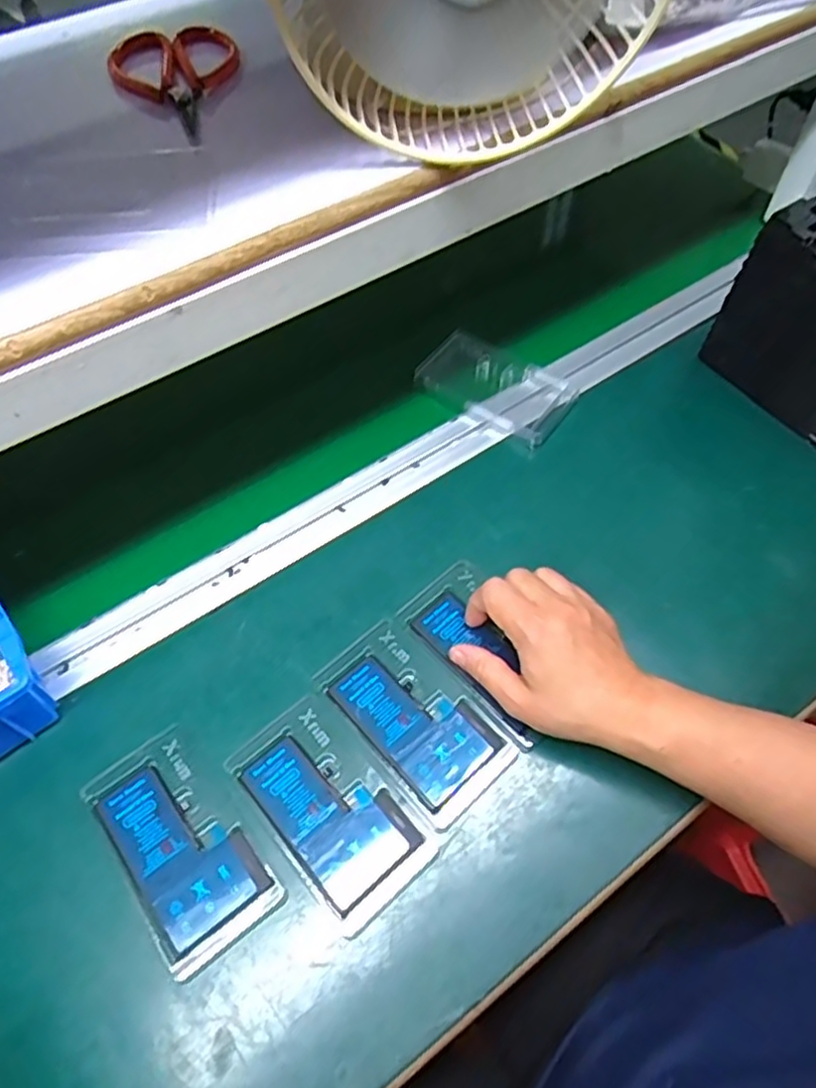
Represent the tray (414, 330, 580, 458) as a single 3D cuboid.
[{"bbox_3d":[0.077,-0.137,0.602,0.127,0.021,0.077,33,64,19],"label":"tray"}]

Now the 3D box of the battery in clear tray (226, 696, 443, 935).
[{"bbox_3d":[-0.048,0.157,0.418,0.070,0.004,0.125,-36,65,-20],"label":"battery in clear tray"}]

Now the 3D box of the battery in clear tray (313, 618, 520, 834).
[{"bbox_3d":[0.002,0.111,0.447,0.068,0.004,0.126,-38,66,-21],"label":"battery in clear tray"}]

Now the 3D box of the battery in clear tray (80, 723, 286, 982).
[{"bbox_3d":[-0.135,0.176,0.408,0.069,0.009,0.127,-34,64,-19],"label":"battery in clear tray"}]

